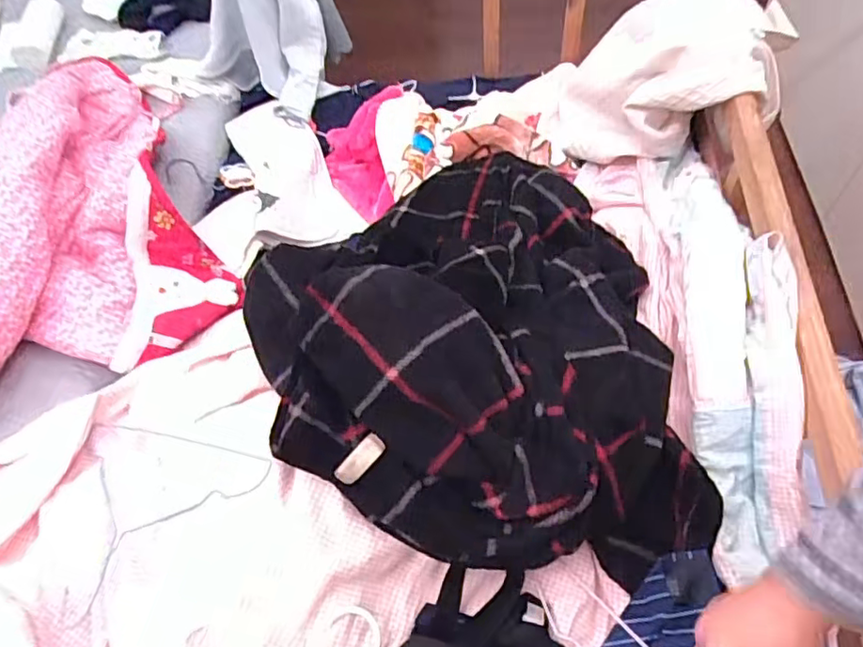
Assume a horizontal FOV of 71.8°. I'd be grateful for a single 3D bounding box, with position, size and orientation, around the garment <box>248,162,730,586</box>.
[{"bbox_3d":[0.038,-0.022,0.666,0.449,0.205,0.539,-9,57,-1],"label":"garment"}]

